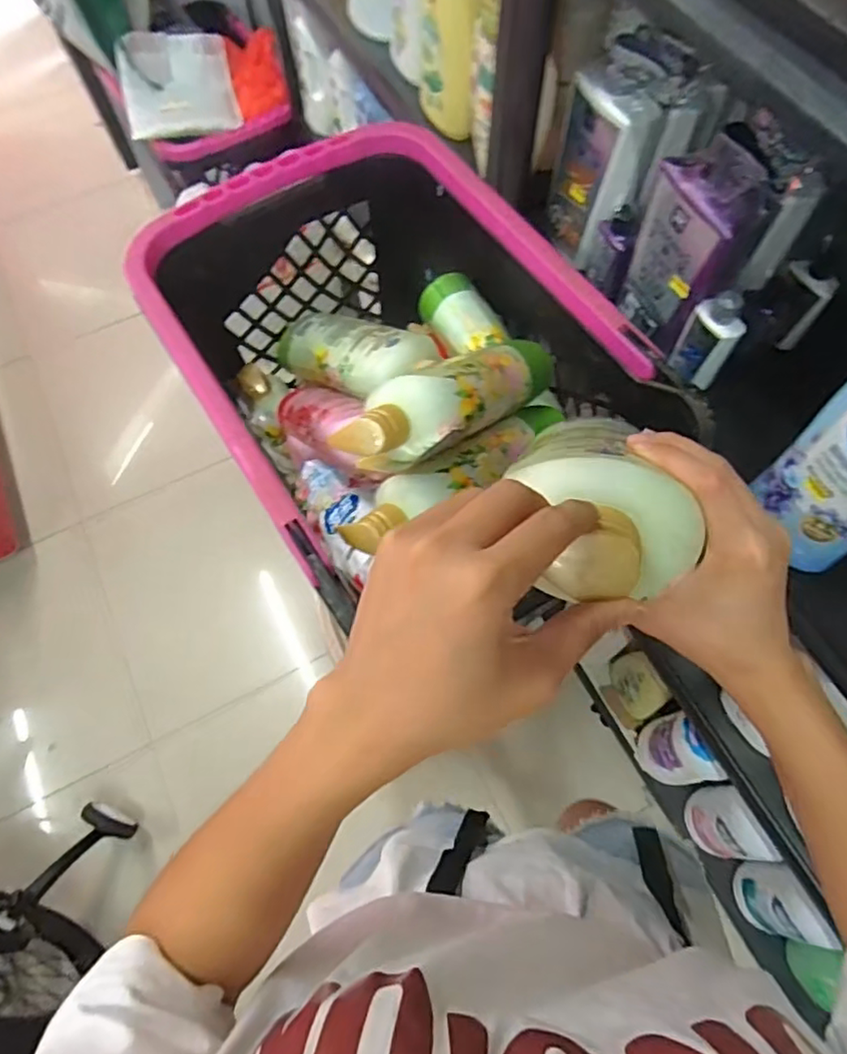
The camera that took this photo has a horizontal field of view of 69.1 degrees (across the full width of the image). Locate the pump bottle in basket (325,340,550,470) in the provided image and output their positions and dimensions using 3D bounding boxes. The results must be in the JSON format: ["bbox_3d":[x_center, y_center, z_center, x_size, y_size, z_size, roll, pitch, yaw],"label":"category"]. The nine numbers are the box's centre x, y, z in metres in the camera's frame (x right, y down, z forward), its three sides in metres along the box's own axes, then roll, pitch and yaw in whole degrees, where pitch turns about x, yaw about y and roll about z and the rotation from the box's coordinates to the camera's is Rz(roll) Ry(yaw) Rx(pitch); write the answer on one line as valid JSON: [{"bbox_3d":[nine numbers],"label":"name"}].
[{"bbox_3d":[0.028,-0.106,0.529,0.221,0.067,0.069,-30,67,-34],"label":"pump bottle in basket"}]

